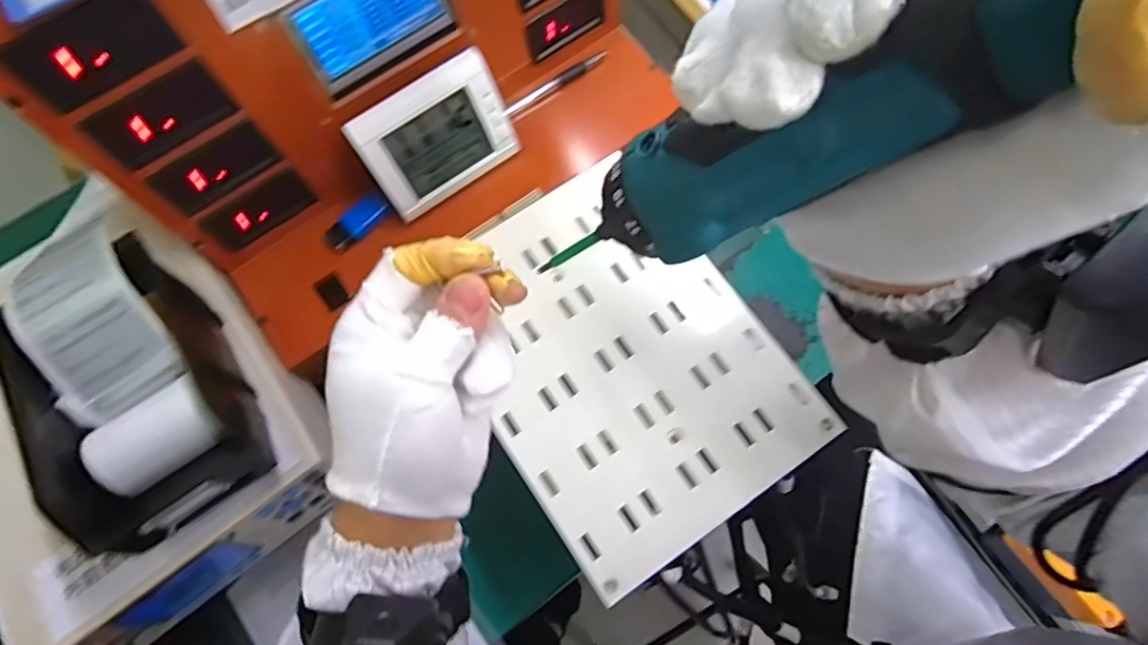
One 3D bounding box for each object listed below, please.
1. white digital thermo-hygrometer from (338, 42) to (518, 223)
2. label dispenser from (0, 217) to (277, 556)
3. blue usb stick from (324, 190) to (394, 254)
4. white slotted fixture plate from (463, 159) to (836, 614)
[{"bbox_3d":[-0.103,-0.139,0.460,0.112,0.094,0.013,-36,48,-8],"label":"white digital thermo-hygrometer"},{"bbox_3d":[-0.285,0.039,0.395,0.105,0.081,0.201,-32,75,-8],"label":"label dispenser"},{"bbox_3d":[-0.176,-0.082,0.488,0.056,0.010,0.023,-44,117,-13],"label":"blue usb stick"},{"bbox_3d":[0.026,0.021,0.374,0.170,0.008,0.229,-33,75,-9],"label":"white slotted fixture plate"}]

